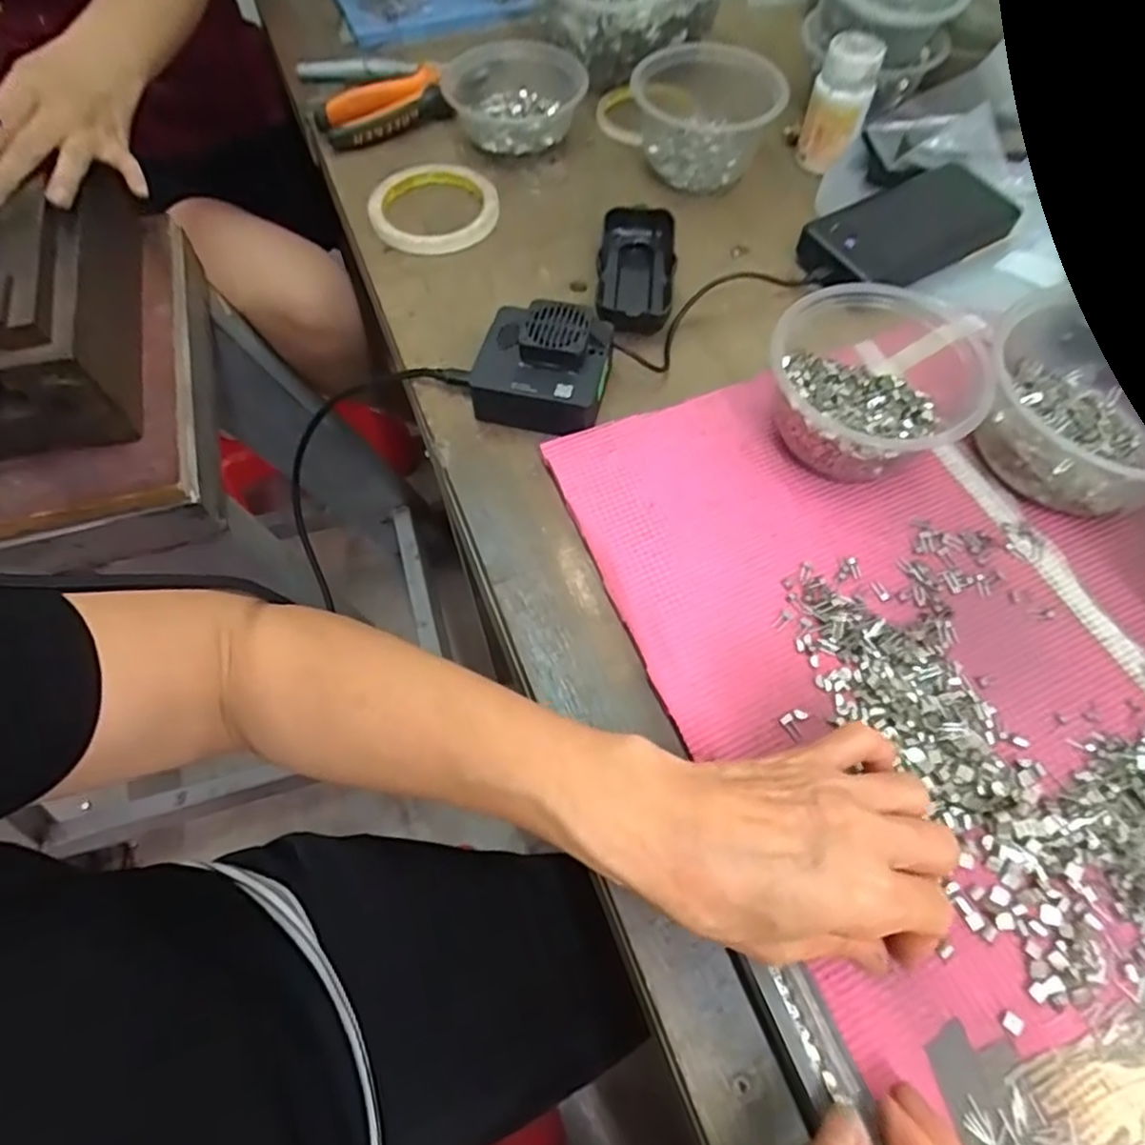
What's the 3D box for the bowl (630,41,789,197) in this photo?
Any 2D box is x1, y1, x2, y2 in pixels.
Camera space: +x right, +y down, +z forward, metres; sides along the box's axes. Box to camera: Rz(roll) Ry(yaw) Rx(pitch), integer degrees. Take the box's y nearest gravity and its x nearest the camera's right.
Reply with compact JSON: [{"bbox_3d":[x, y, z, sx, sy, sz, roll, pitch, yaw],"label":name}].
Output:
[{"bbox_3d":[0.105,-0.363,0.535,0.117,0.052,0.094,10,63,4],"label":"bowl"}]

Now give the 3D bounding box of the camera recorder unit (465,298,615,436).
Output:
[{"bbox_3d":[-0.018,-0.128,0.423,0.078,0.045,0.069,16,63,7],"label":"camera recorder unit"}]

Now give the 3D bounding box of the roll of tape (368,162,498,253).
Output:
[{"bbox_3d":[-0.107,-0.286,0.526,0.094,0.015,0.092,0,63,-1],"label":"roll of tape"}]

